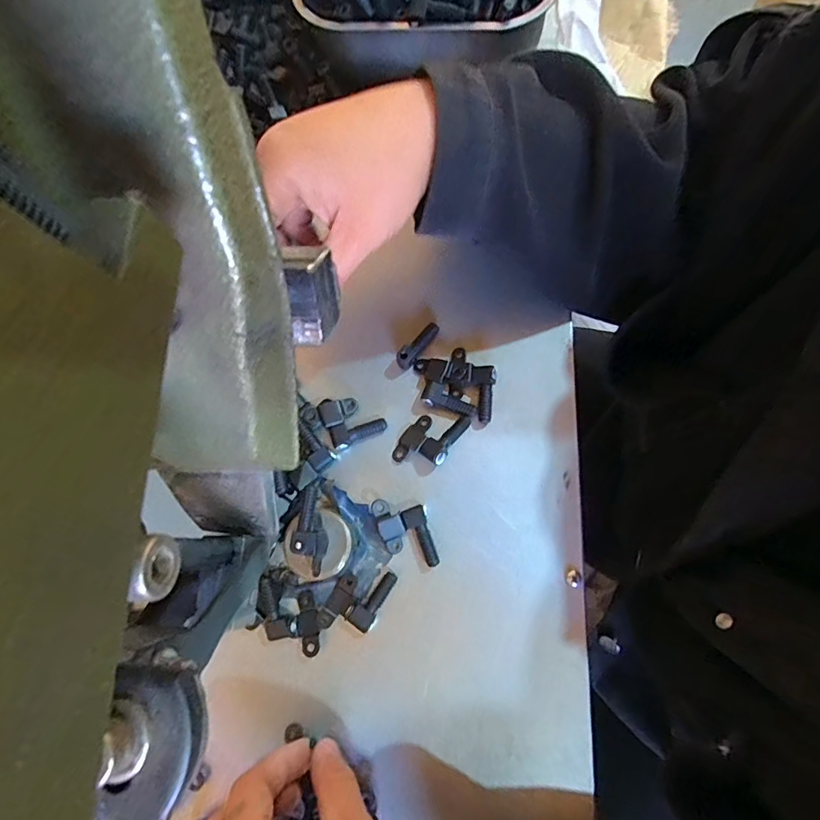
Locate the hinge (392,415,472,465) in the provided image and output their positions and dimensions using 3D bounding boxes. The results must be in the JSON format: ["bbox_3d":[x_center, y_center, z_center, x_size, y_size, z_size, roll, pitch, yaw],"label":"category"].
[{"bbox_3d":[0.013,0.016,0.294,0.031,0.011,0.046,33,81,13],"label":"hinge"}]

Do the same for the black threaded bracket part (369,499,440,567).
[{"bbox_3d":[-0.003,0.073,0.283,0.029,0.011,0.044,-17,74,1],"label":"black threaded bracket part"}]

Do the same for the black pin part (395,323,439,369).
[{"bbox_3d":[0.005,-0.043,0.308,0.010,0.010,0.036,40,82,14],"label":"black pin part"}]

